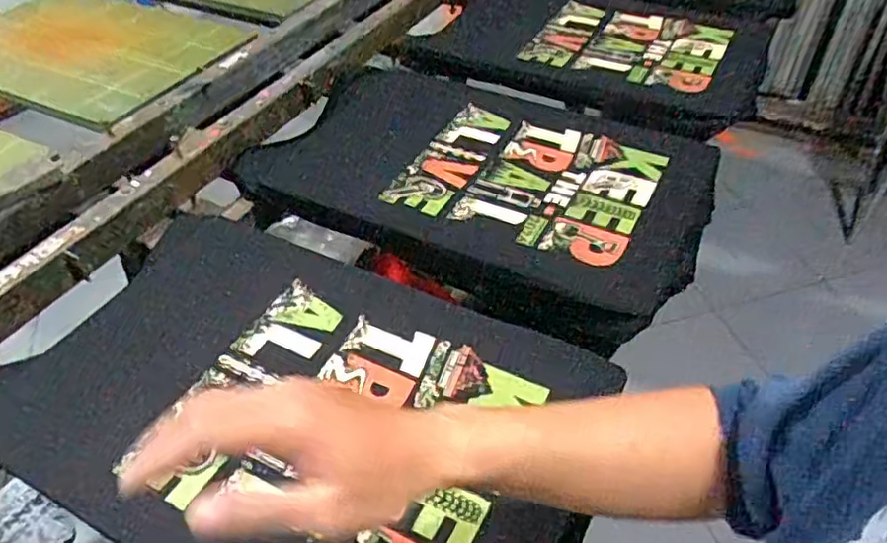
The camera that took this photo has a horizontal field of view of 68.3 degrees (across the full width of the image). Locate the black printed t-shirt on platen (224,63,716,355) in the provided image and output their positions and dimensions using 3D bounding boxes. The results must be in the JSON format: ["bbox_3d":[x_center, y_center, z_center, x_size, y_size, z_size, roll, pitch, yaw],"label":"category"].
[{"bbox_3d":[0.059,-0.147,1.026,0.663,0.083,0.403,22,48,24],"label":"black printed t-shirt on platen"}]

